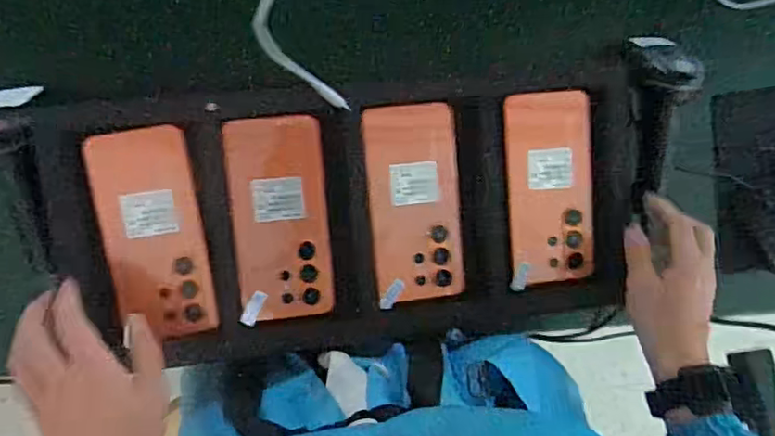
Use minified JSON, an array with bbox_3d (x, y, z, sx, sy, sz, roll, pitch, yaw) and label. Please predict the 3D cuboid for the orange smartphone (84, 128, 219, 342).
[{"bbox_3d":[-0.188,0.015,0.487,0.078,0.017,0.165,-9,95,-8],"label":"orange smartphone"}]

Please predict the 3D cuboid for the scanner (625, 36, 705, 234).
[{"bbox_3d":[0.261,-0.083,0.582,0.059,0.054,0.173,0,102,-9],"label":"scanner"}]

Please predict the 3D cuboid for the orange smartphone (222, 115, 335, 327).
[{"bbox_3d":[-0.089,0.002,0.507,0.077,0.014,0.166,-6,97,-9],"label":"orange smartphone"}]

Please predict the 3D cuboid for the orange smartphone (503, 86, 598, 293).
[{"bbox_3d":[0.147,-0.024,0.543,0.078,0.015,0.171,-6,97,-9],"label":"orange smartphone"}]

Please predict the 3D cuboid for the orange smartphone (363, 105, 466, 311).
[{"bbox_3d":[0.024,-0.012,0.525,0.077,0.010,0.168,-7,97,-9],"label":"orange smartphone"}]

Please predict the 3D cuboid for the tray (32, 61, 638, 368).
[{"bbox_3d":[-0.024,-0.004,0.517,0.485,0.027,0.220,-4,95,-9],"label":"tray"}]

